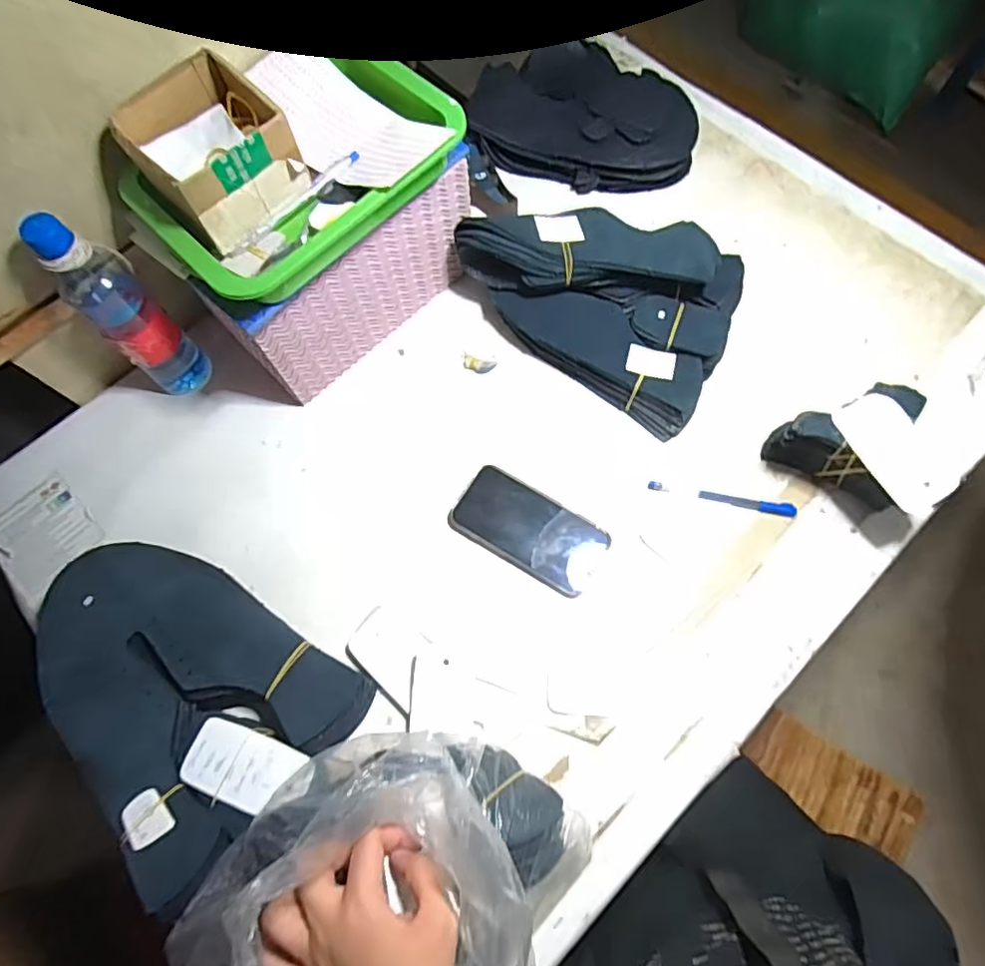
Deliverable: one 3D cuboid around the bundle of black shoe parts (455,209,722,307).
[{"bbox_3d":[0.102,-0.238,0.605,0.274,0.066,0.086,1,70,2],"label":"bundle of black shoe parts"}]

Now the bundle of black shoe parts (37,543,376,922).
[{"bbox_3d":[-0.271,0.168,0.520,0.275,0.053,0.206,42,77,15],"label":"bundle of black shoe parts"}]

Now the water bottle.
[{"bbox_3d":[-0.340,-0.158,0.544,0.054,0.215,0.052,-44,75,-13],"label":"water bottle"}]

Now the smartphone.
[{"bbox_3d":[0.036,0.045,0.572,0.147,0.010,0.072,31,80,7],"label":"smartphone"}]

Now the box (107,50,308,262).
[{"bbox_3d":[-0.225,-0.265,0.474,0.104,0.071,0.106,-40,74,-12],"label":"box"}]

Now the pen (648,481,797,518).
[{"bbox_3d":[0.226,0.016,0.581,0.141,0.009,0.013,9,71,5],"label":"pen"}]

